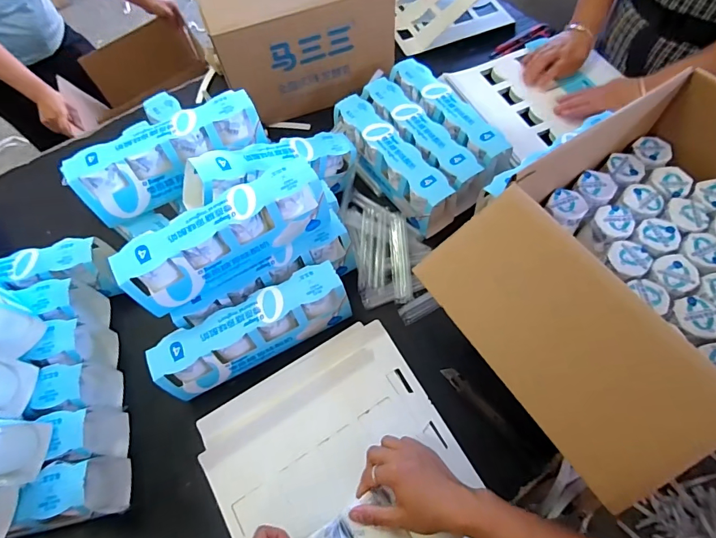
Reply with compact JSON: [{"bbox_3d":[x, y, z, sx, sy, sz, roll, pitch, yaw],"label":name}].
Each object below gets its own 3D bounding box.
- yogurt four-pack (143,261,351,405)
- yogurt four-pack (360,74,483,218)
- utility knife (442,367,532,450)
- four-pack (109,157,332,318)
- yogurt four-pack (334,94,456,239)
[{"bbox_3d":[-0.144,0.085,0.584,0.266,0.074,0.068,-27,65,-10],"label":"yogurt four-pack"},{"bbox_3d":[0.103,-0.218,0.721,0.076,0.086,0.264,-39,67,-15],"label":"yogurt four-pack"},{"bbox_3d":[0.172,0.188,0.565,0.020,0.006,0.139,-40,68,-16],"label":"utility knife"},{"bbox_3d":[-0.169,-0.042,0.557,0.268,0.103,0.061,-30,65,-12],"label":"four-pack"},{"bbox_3d":[0.057,-0.181,0.715,0.064,0.097,0.271,-33,66,-13],"label":"yogurt four-pack"}]

